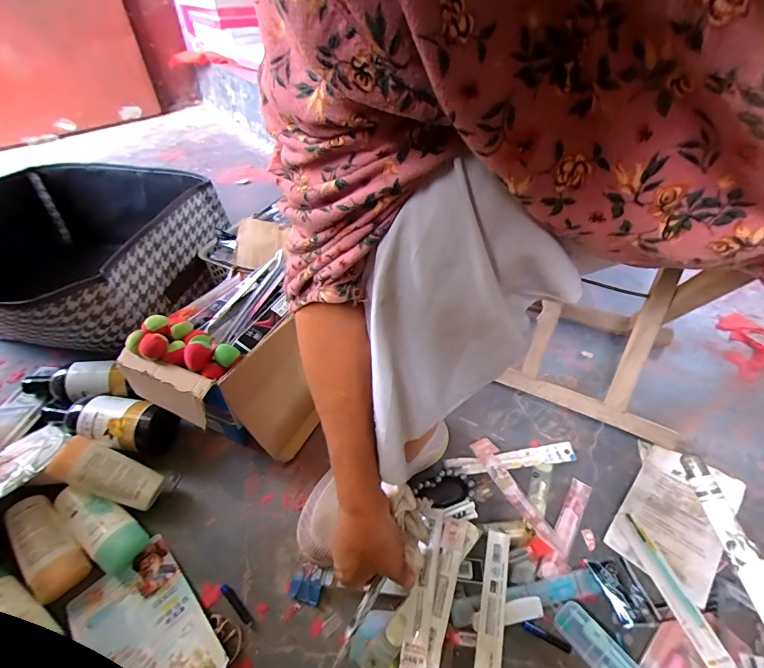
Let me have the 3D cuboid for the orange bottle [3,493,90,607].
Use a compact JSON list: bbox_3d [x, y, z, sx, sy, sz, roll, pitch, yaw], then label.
[{"bbox_3d":[-0.367,0.229,0.425,0.046,0.037,0.111,-34,56,-30],"label":"orange bottle"}]

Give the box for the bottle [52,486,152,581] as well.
[{"bbox_3d":[-0.316,0.214,0.434,0.122,0.031,0.046,34,53,13],"label":"bottle"}]

